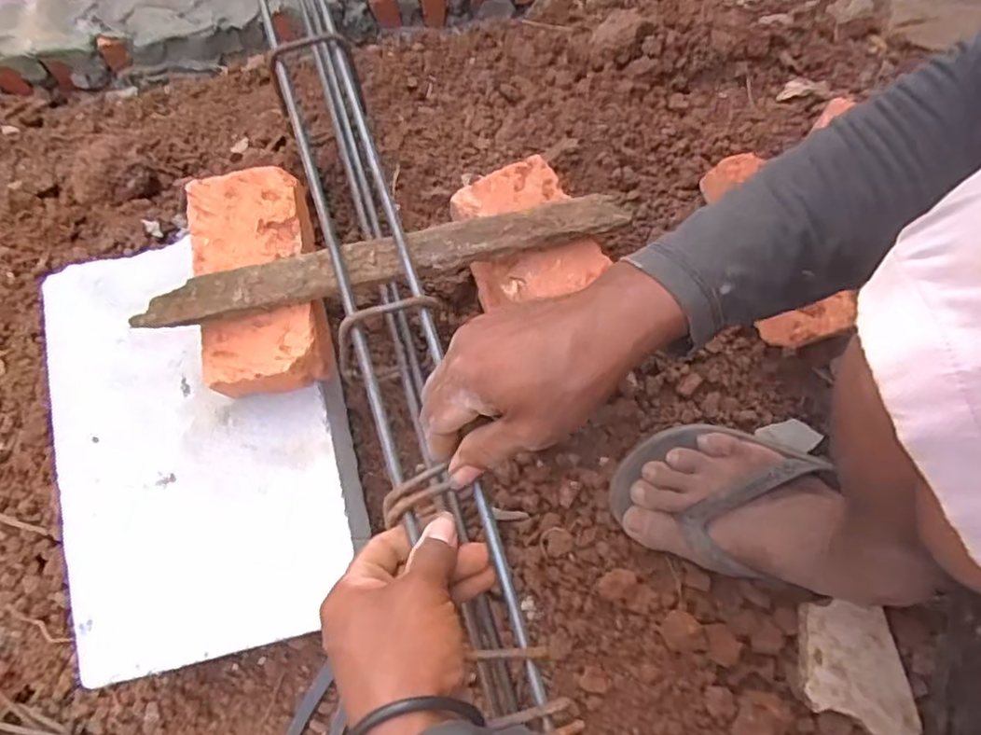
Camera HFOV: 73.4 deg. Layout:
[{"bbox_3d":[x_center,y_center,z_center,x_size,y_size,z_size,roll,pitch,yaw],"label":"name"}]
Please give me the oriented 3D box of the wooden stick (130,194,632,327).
[{"bbox_3d":[-0.064,-0.076,0.457,0.330,0.017,0.034,-15,85,-10],"label":"wooden stick"}]

